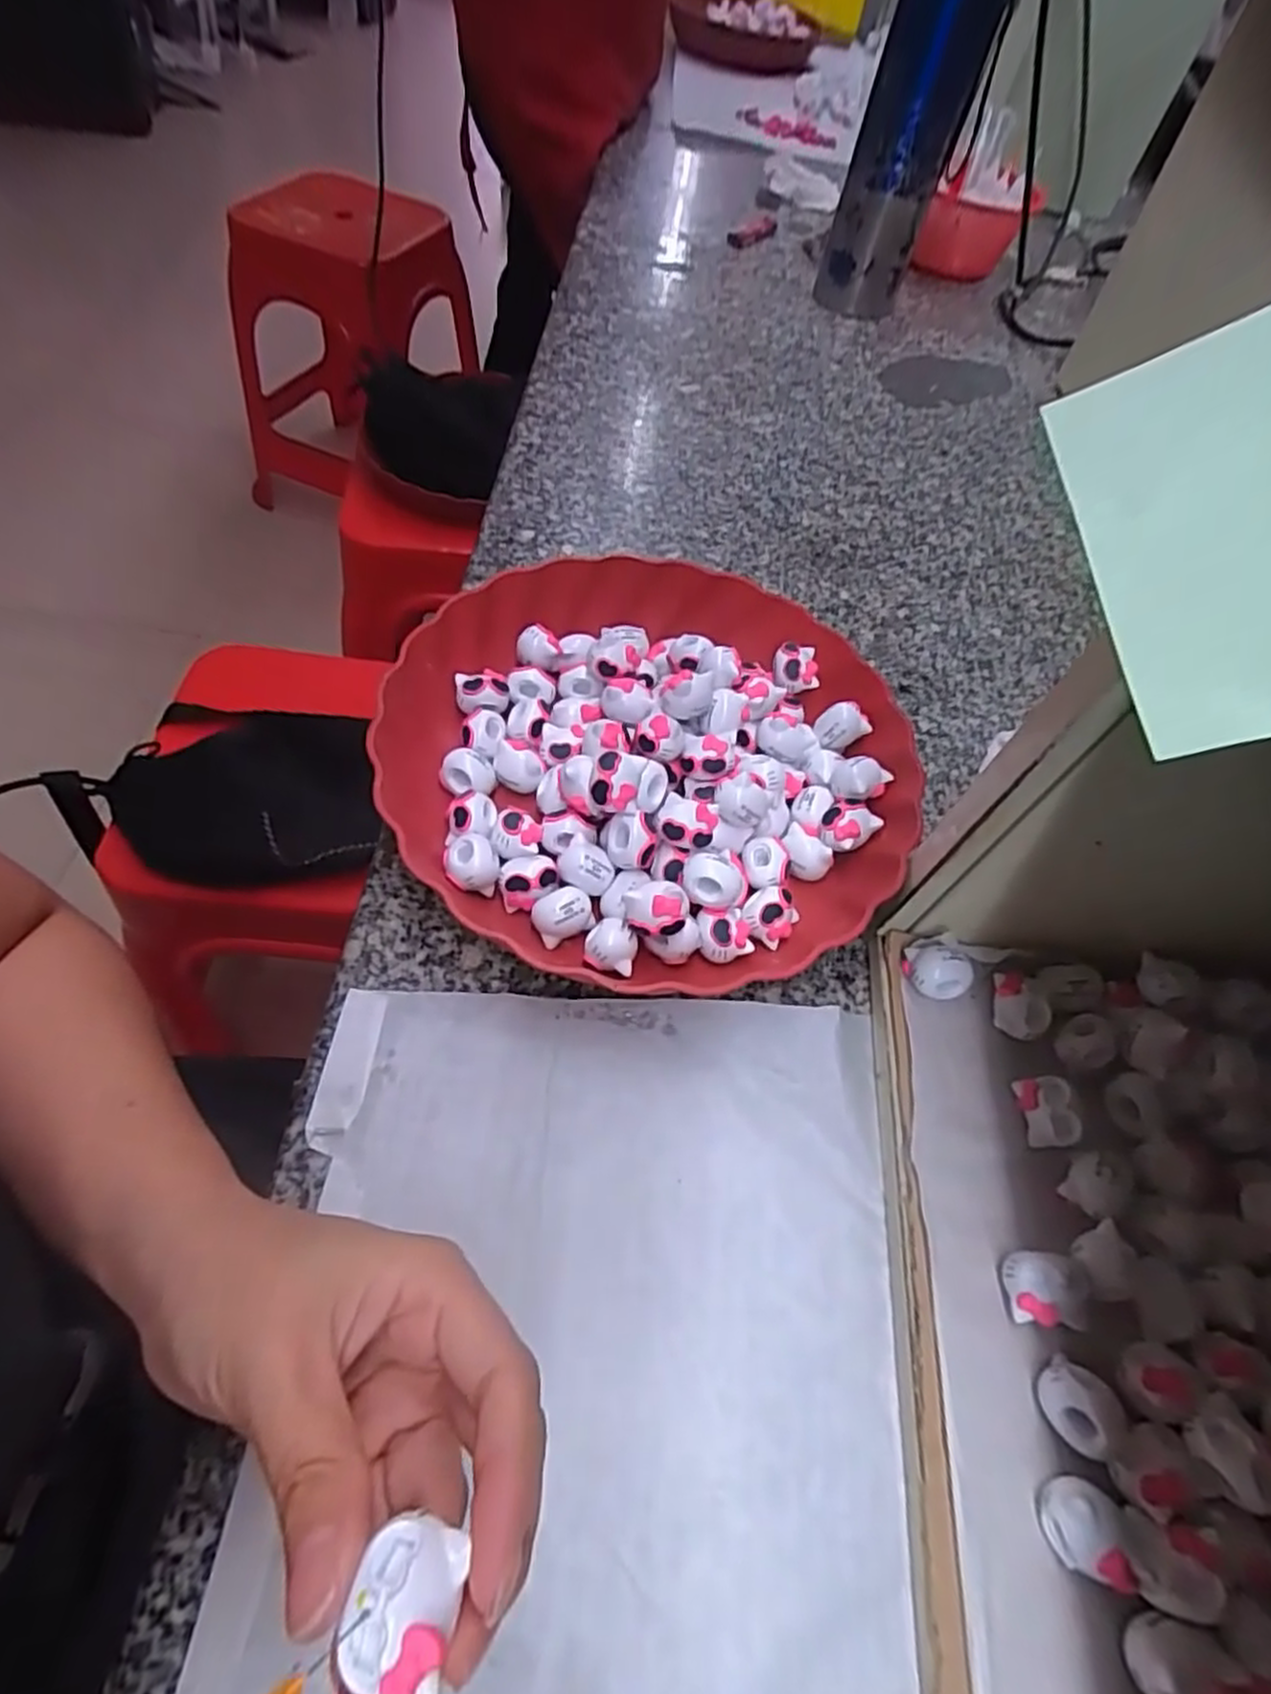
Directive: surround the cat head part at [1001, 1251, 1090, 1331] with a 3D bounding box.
[{"bbox_3d":[0.140,0.152,0.259,0.024,0.019,0.021,6,56,-5],"label":"cat head part"}]

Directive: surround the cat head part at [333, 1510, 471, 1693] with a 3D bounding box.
[{"bbox_3d":[-0.043,0.142,0.140,0.019,0.009,0.024,9,58,3],"label":"cat head part"}]

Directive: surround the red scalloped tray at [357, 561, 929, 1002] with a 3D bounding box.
[{"bbox_3d":[0.010,-0.049,0.367,0.247,0.048,0.243,23,56,7],"label":"red scalloped tray"}]

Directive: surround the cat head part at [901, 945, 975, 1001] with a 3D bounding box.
[{"bbox_3d":[0.129,0.053,0.321,0.025,0.015,0.021,4,56,-6],"label":"cat head part"}]

